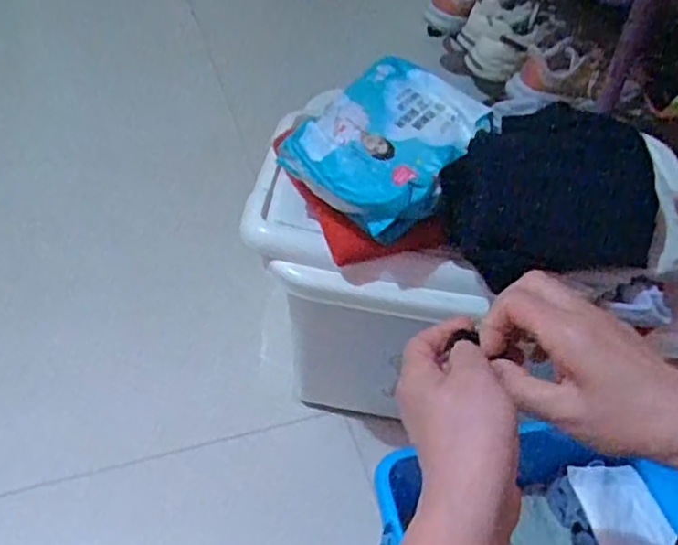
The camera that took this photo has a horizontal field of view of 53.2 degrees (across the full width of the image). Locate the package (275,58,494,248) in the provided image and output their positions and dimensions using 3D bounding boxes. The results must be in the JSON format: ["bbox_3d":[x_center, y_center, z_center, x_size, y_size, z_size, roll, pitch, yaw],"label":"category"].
[{"bbox_3d":[0.050,-0.121,0.636,0.142,0.064,0.187,32,51,23],"label":"package"}]

